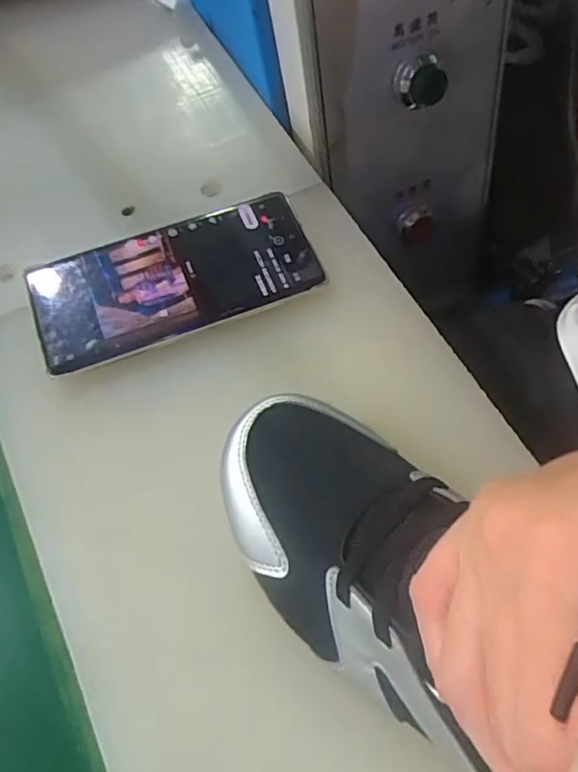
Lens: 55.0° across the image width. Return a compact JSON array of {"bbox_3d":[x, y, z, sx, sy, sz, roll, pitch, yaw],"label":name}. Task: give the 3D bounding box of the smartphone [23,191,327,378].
[{"bbox_3d":[-0.066,-0.062,0.319,0.157,0.013,0.074,-20,66,-9],"label":"smartphone"}]

